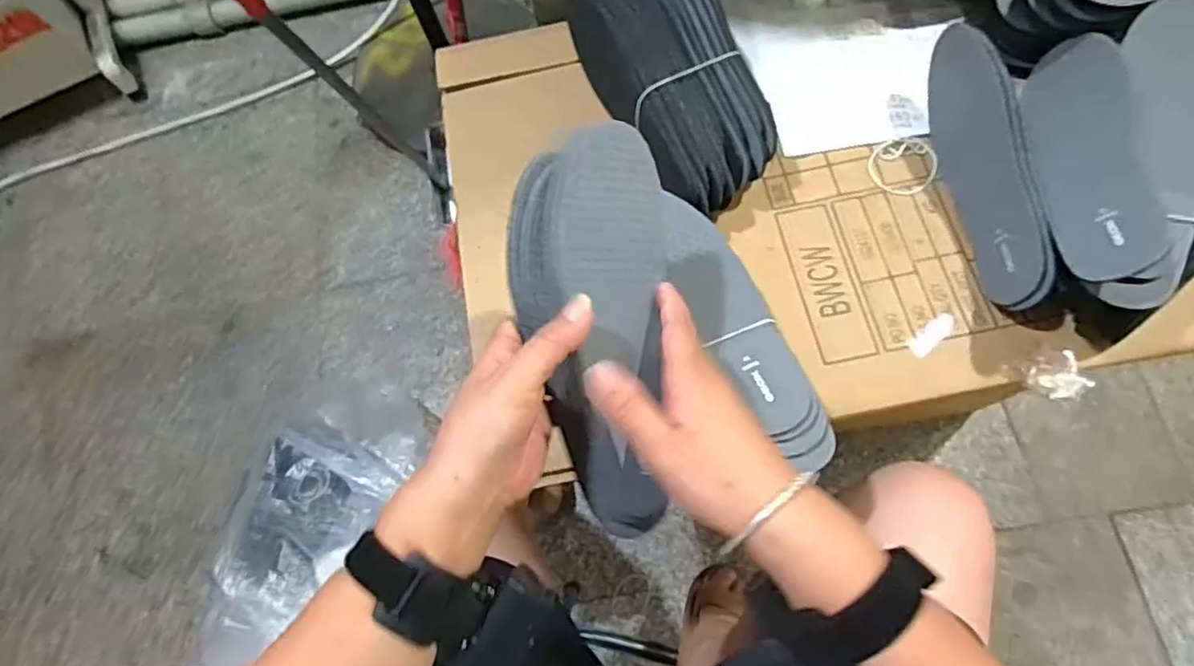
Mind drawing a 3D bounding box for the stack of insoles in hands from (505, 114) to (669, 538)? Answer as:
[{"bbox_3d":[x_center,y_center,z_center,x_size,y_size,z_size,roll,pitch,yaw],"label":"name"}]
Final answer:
[{"bbox_3d":[-0.004,-0.006,0.368,0.087,0.039,0.226,-3,88,1],"label":"stack of insoles in hands"}]

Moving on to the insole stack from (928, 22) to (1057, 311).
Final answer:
[{"bbox_3d":[0.303,-0.129,0.491,0.029,0.086,0.220,-6,71,3],"label":"insole stack"}]

